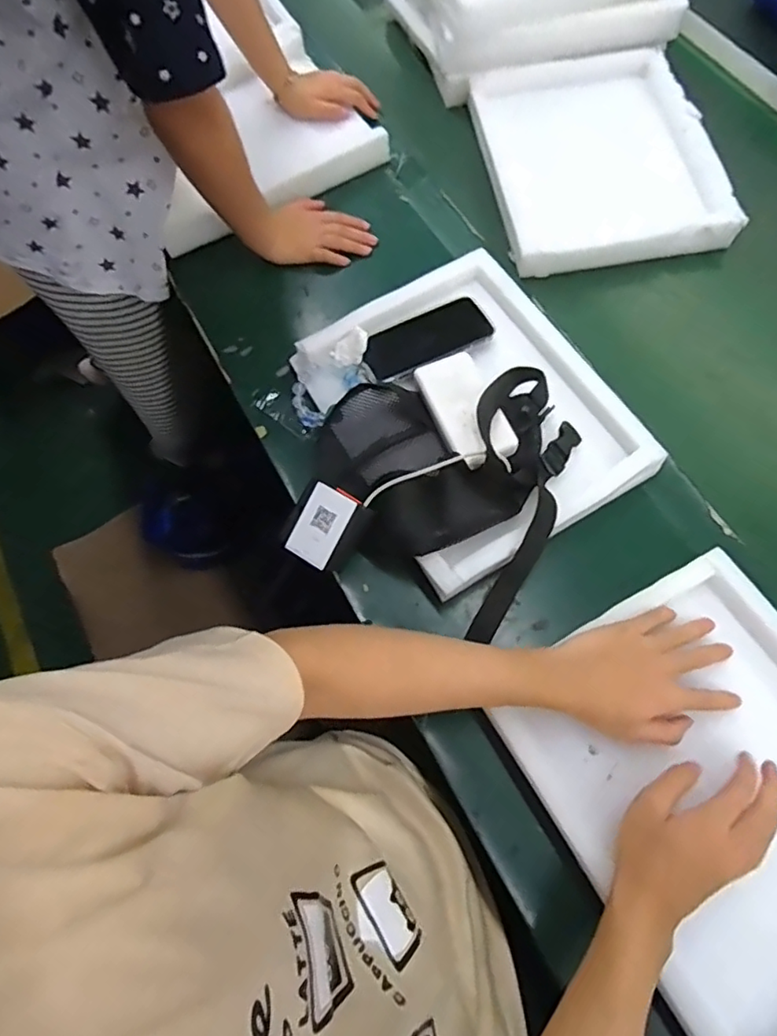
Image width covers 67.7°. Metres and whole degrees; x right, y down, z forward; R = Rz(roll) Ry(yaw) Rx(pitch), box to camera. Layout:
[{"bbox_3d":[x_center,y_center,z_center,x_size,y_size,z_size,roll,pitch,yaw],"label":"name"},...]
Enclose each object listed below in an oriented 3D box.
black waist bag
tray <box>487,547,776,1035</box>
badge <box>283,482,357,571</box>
[{"bbox_3d":[0.064,-0.060,0.624,0.269,0.073,0.255,35,72,16],"label":"black waist bag"},{"bbox_3d":[0.308,0.240,0.520,0.296,0.044,0.347,-28,68,-10],"label":"tray"},{"bbox_3d":[-0.070,0.008,0.603,0.050,0.004,0.079,31,92,13],"label":"badge"}]

